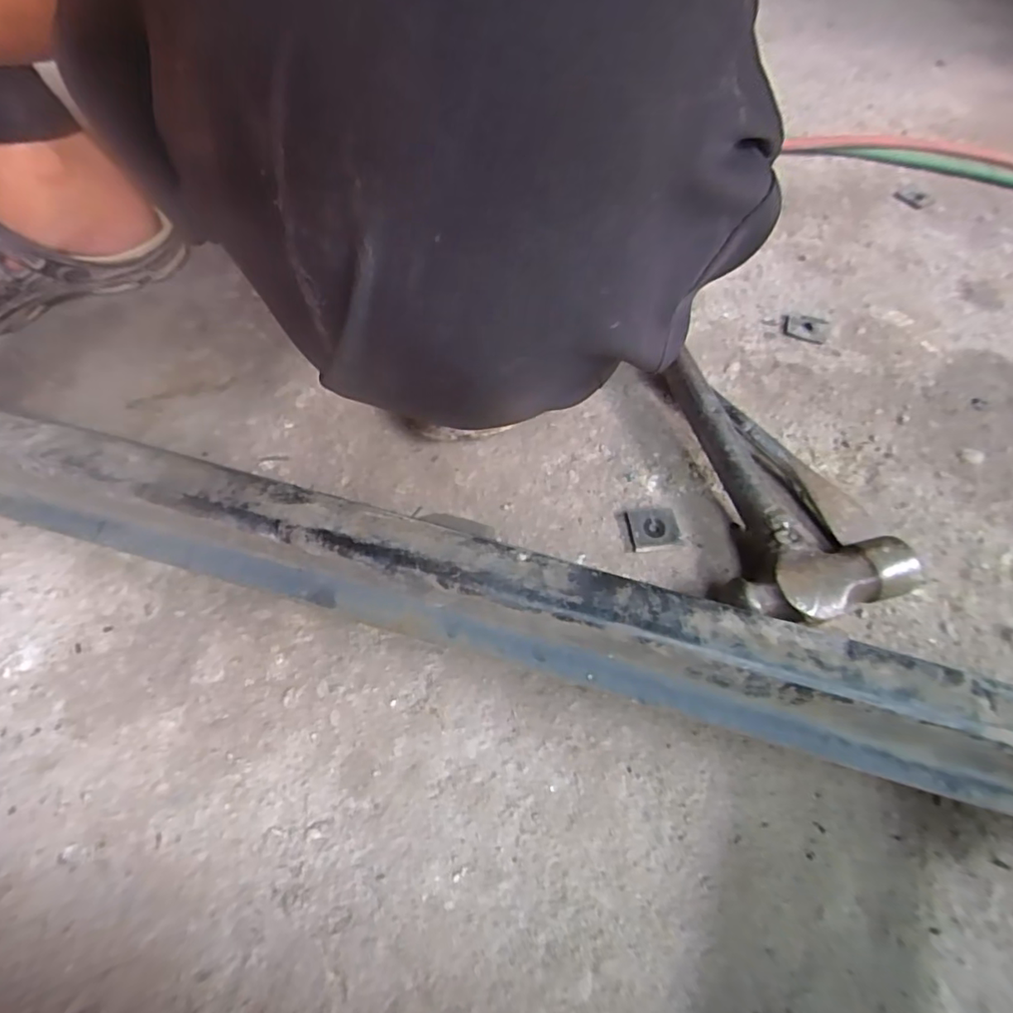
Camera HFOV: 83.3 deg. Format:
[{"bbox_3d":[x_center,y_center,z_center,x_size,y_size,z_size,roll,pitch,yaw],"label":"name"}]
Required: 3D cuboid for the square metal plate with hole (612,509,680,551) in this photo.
[{"bbox_3d":[0.100,0.016,0.403,0.040,0.005,0.033,-4,57,-6],"label":"square metal plate with hole"}]

